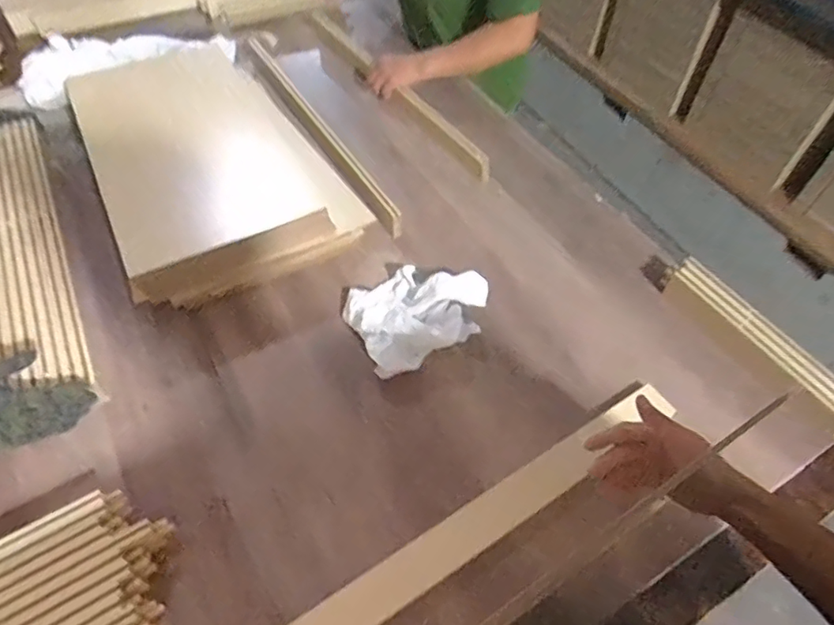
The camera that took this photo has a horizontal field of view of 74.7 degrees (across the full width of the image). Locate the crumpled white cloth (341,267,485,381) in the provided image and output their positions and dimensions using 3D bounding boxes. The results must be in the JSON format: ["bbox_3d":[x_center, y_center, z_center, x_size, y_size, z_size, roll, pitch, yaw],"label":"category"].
[{"bbox_3d":[0.001,-0.004,0.832,0.209,0.054,0.167,-29,60,-20],"label":"crumpled white cloth"}]

